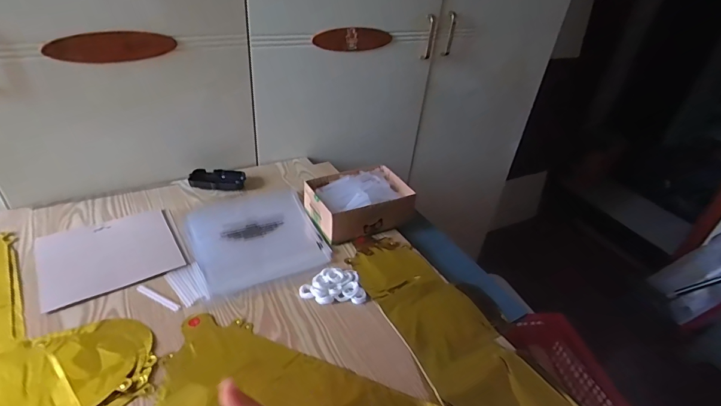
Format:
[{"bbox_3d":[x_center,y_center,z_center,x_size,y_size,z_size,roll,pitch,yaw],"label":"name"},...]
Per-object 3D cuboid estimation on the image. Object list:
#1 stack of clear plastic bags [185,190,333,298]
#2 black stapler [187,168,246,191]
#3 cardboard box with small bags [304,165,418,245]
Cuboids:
[{"bbox_3d":[-0.191,0.050,0.714,0.212,0.009,0.237,-14,41,-28],"label":"stack of clear plastic bags"},{"bbox_3d":[-0.298,-0.046,0.818,0.107,0.023,0.055,-1,36,-11],"label":"black stapler"},{"bbox_3d":[-0.003,-0.002,0.759,0.188,0.071,0.128,-13,40,-26],"label":"cardboard box with small bags"}]

